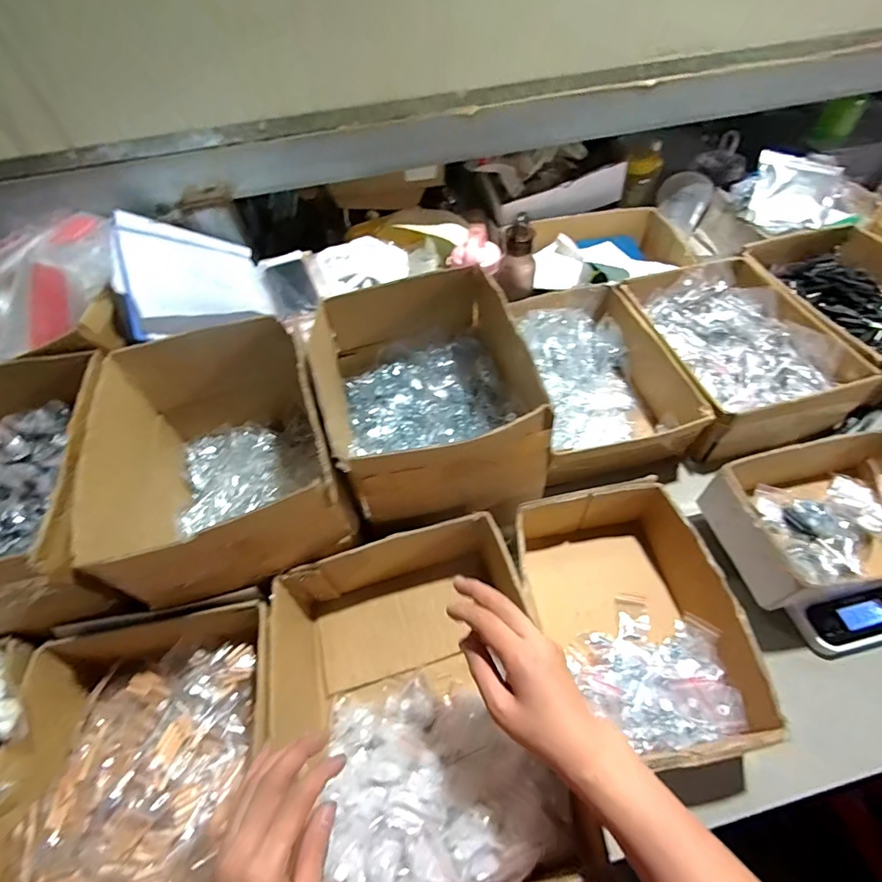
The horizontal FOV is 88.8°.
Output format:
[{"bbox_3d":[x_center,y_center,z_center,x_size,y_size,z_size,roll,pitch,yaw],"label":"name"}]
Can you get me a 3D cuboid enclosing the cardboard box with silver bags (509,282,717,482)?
[{"bbox_3d":[0.237,-0.097,0.745,0.237,0.110,0.319,-12,55,-4],"label":"cardboard box with silver bags"}]

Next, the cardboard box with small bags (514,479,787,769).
[{"bbox_3d":[0.229,0.204,0.542,0.188,0.105,0.291,-14,55,-5],"label":"cardboard box with small bags"}]

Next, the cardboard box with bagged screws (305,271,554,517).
[{"bbox_3d":[-0.020,-0.061,0.632,0.246,0.182,0.313,-14,55,-5],"label":"cardboard box with bagged screws"}]

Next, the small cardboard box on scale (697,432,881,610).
[{"bbox_3d":[0.493,0.100,0.579,0.257,0.109,0.166,-12,55,-4],"label":"small cardboard box on scale"}]

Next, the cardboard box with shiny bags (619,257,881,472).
[{"bbox_3d":[0.475,-0.151,0.757,0.272,0.102,0.329,-17,55,-7],"label":"cardboard box with shiny bags"}]

